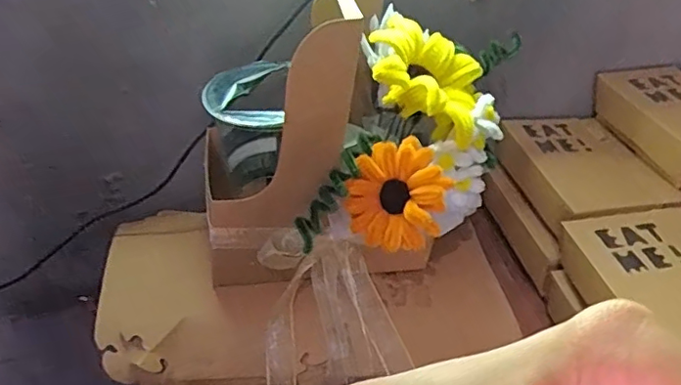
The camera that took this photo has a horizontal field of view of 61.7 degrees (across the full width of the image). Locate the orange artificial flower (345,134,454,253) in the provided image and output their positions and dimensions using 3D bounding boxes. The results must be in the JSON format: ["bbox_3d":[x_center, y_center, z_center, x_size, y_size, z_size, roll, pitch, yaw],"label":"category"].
[{"bbox_3d":[0.040,0.002,0.388,0.068,0.073,0.024,19,8,35],"label":"orange artificial flower"}]

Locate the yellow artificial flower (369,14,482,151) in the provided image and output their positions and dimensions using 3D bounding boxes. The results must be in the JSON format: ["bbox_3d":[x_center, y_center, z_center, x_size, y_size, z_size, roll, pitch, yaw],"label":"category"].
[{"bbox_3d":[0.062,-0.075,0.404,0.090,0.066,0.094,13,37,11],"label":"yellow artificial flower"}]

